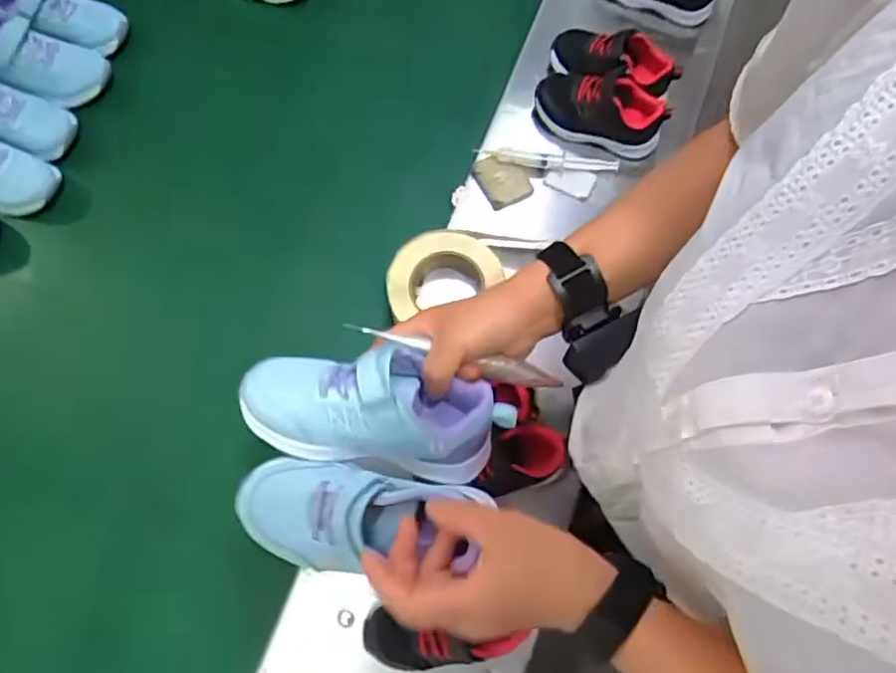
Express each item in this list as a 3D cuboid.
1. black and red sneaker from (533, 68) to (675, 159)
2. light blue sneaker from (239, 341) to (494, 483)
[{"bbox_3d":[0.178,-0.268,0.736,0.154,0.062,0.071,16,73,5],"label":"black and red sneaker"},{"bbox_3d":[-0.056,0.047,0.433,0.172,0.071,0.081,10,73,-1],"label":"light blue sneaker"}]

